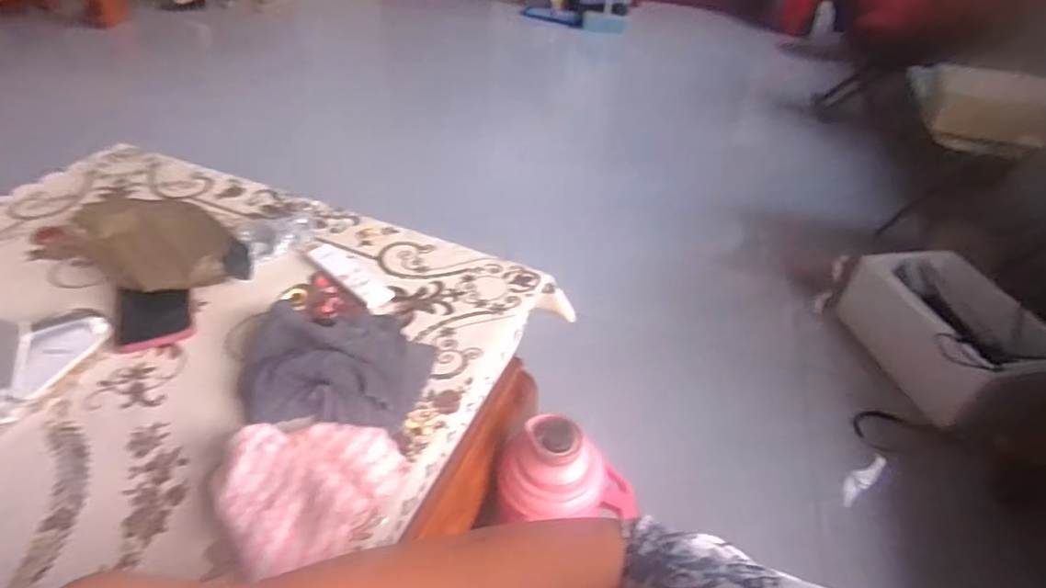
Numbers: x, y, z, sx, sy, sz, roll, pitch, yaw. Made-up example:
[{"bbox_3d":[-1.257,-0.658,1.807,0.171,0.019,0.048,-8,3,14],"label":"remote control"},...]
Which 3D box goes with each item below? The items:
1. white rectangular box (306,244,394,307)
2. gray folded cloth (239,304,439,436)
[{"bbox_3d":[-0.228,-0.025,0.744,0.146,0.019,0.047,31,46,28],"label":"white rectangular box"},{"bbox_3d":[-0.195,0.067,0.613,0.189,0.044,0.146,4,40,-1],"label":"gray folded cloth"}]

